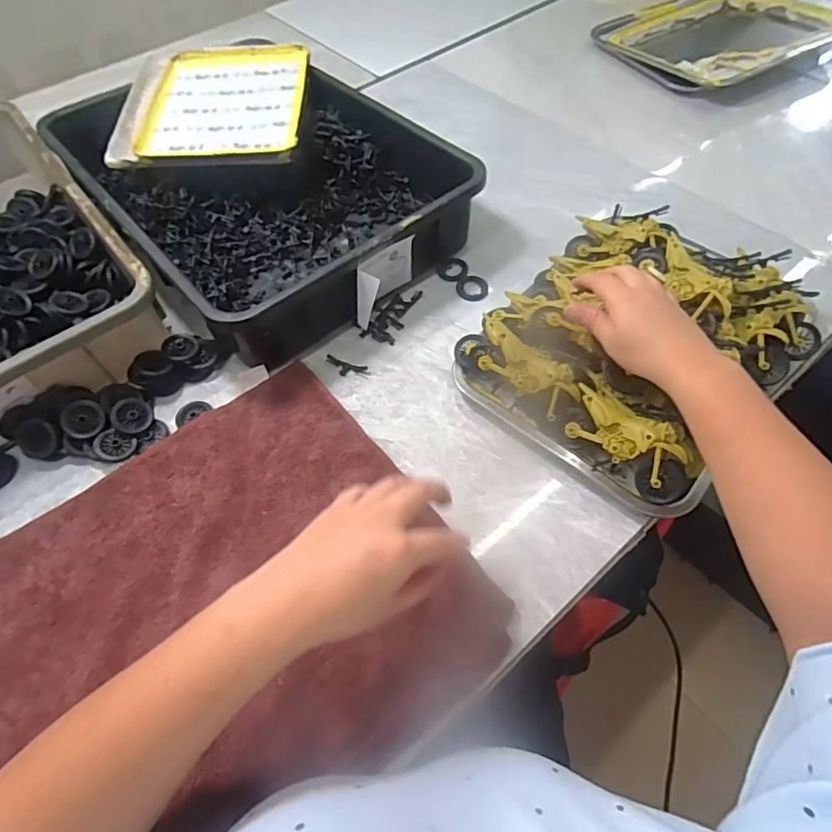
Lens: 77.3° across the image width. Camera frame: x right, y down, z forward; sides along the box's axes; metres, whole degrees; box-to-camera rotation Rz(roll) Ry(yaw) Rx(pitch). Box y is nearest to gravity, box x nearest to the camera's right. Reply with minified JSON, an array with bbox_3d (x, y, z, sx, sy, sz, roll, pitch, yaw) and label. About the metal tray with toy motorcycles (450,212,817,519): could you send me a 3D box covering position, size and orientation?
[{"bbox_3d":[0.229,-0.088,0.531,0.319,0.088,0.268,-40,65,-20],"label":"metal tray with toy motorcycles"}]

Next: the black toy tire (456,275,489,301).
[{"bbox_3d":[0.068,-0.156,0.631,0.038,0.004,0.044,7,59,7],"label":"black toy tire"}]

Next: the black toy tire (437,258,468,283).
[{"bbox_3d":[0.048,-0.184,0.651,0.036,0.004,0.039,-1,58,2],"label":"black toy tire"}]

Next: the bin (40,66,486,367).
[{"bbox_3d":[-0.202,-0.306,0.678,0.351,0.100,0.515,-37,64,-19],"label":"bin"}]

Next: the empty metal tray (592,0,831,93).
[{"bbox_3d":[0.533,-0.673,0.912,0.370,0.041,0.295,-28,61,-14],"label":"empty metal tray"}]

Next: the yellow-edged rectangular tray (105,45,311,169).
[{"bbox_3d":[-0.271,-0.424,0.703,0.241,0.024,0.241,0,57,2],"label":"yellow-edged rectangular tray"}]

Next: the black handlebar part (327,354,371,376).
[{"bbox_3d":[-0.075,-0.052,0.570,0.052,0.005,0.019,15,60,11],"label":"black handlebar part"}]

